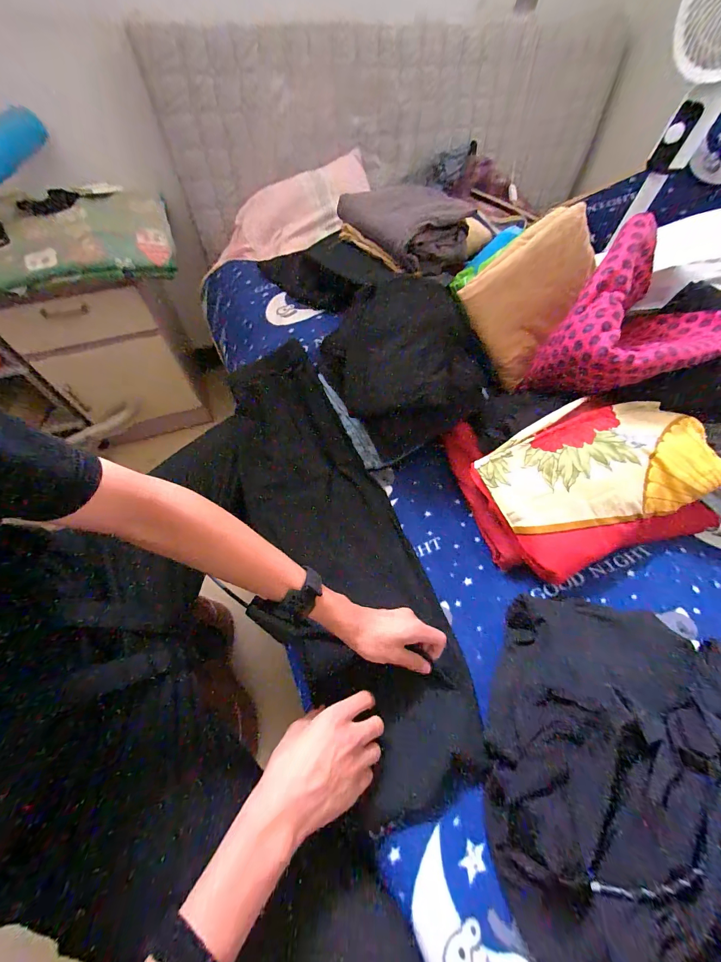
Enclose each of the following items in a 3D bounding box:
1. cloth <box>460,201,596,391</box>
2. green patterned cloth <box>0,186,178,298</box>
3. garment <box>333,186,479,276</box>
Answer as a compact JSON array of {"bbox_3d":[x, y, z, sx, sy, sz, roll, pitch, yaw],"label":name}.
[{"bbox_3d":[0.356,-0.361,0.654,0.249,0.226,0.038,-36,27,11],"label":"cloth"},{"bbox_3d":[-0.825,-0.663,0.903,0.573,0.122,0.357,-11,58,-8],"label":"green patterned cloth"},{"bbox_3d":[0.102,-0.604,0.756,0.209,0.086,0.303,-28,62,-18],"label":"garment"}]

